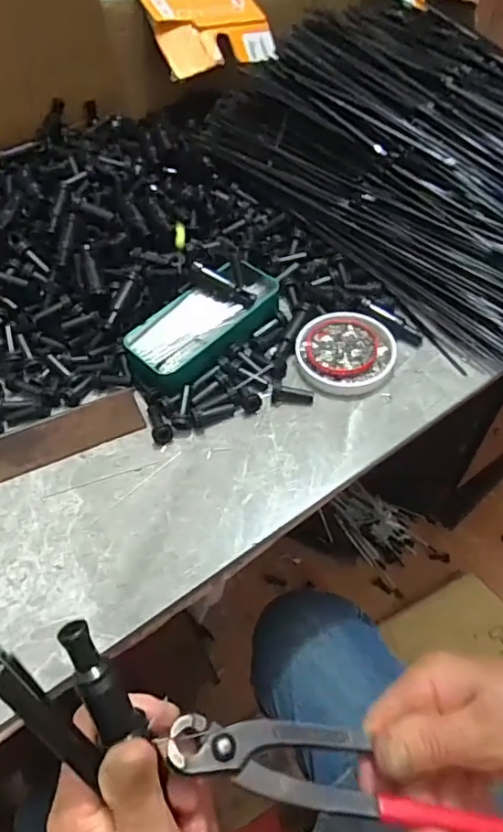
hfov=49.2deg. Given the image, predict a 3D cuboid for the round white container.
[{"bbox_3d":[0.086,-0.059,0.501,0.088,0.014,0.080,-1,59,2],"label":"round white container"}]

